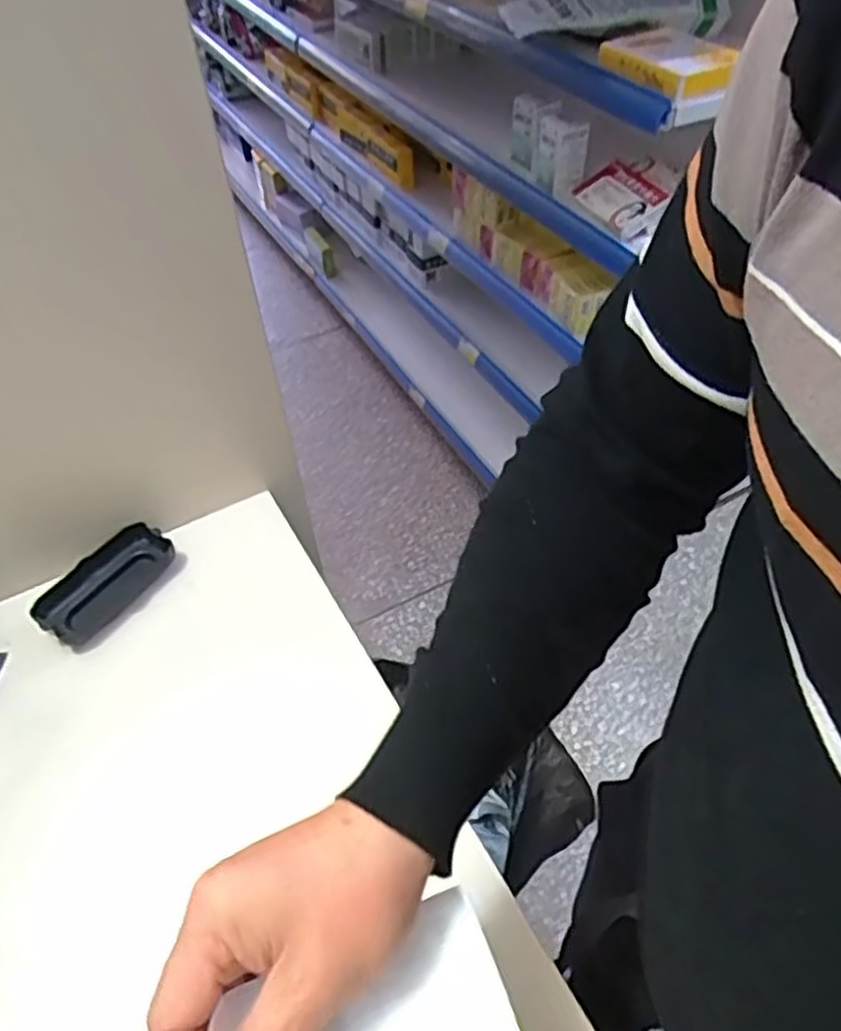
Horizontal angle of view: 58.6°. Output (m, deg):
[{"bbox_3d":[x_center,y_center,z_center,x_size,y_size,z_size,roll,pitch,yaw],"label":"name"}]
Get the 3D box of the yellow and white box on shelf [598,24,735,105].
[{"bbox_3d":[0.304,-0.568,0.931,0.100,0.031,0.169,-24,52,-17],"label":"yellow and white box on shelf"}]

